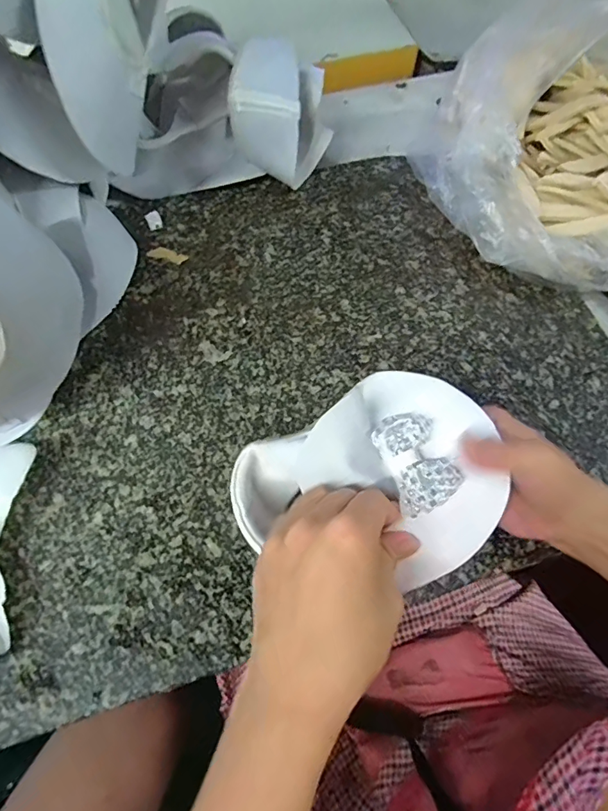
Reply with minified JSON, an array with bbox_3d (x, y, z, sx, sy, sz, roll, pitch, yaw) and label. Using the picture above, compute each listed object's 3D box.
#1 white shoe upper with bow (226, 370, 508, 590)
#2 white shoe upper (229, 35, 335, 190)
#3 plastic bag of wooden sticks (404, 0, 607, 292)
[{"bbox_3d":[0.040,0.048,0.256,0.147,0.062,0.113,-25,69,-13],"label":"white shoe upper with bow"},{"bbox_3d":[-0.016,-0.254,0.389,0.074,0.092,0.103,12,66,3],"label":"white shoe upper"},{"bbox_3d":[0.220,-0.201,0.334,0.218,0.170,0.194,0,66,-2],"label":"plastic bag of wooden sticks"}]

